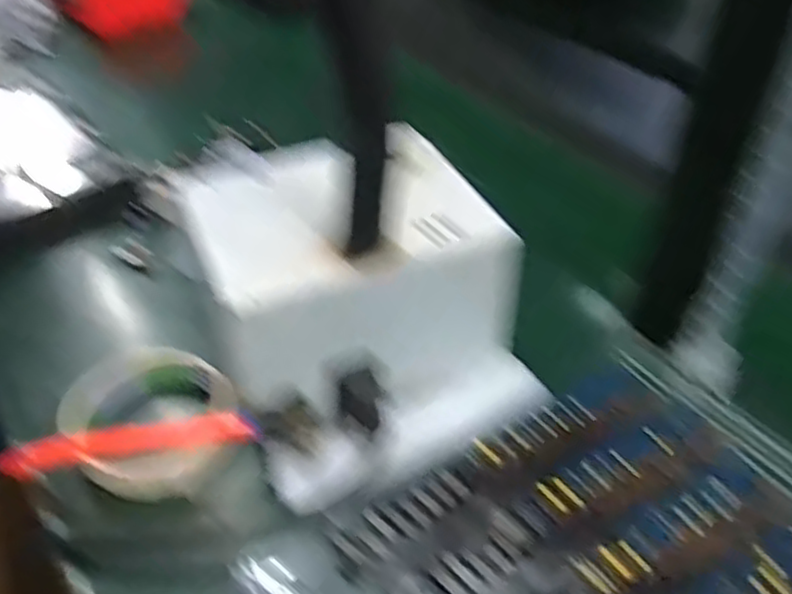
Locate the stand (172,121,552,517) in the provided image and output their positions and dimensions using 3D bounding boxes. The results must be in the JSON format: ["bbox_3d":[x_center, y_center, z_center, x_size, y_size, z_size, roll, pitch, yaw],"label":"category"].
[{"bbox_3d":[-0.020,-0.005,0.410,0.155,0.108,0.175,-18,44,-20],"label":"stand"}]

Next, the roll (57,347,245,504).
[{"bbox_3d":[-0.137,0.070,0.411,0.090,0.026,0.095,0,41,0],"label":"roll"}]

